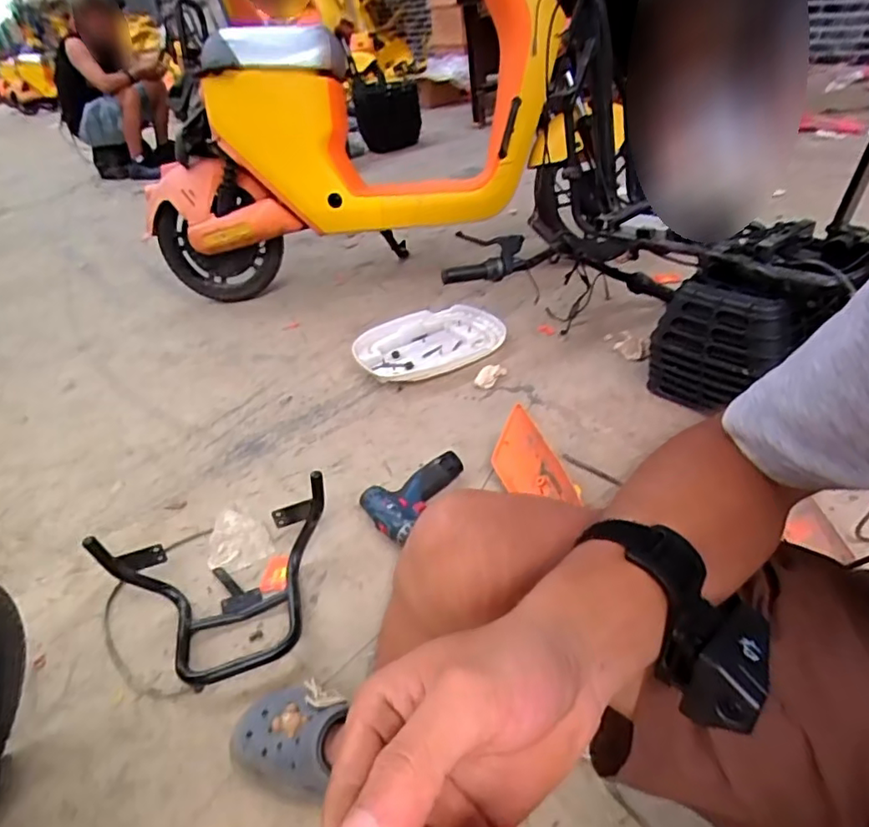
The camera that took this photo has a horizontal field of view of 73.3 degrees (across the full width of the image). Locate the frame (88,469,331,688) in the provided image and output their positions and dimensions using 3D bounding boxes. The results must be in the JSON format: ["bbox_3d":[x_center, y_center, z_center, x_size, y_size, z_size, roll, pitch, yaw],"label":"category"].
[{"bbox_3d":[-0.283,0.246,0.819,0.323,0.142,0.208,-19,37,-16],"label":"frame"}]

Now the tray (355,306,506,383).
[{"bbox_3d":[-0.003,-0.175,1.426,0.366,0.048,0.265,-26,39,-24],"label":"tray"}]

